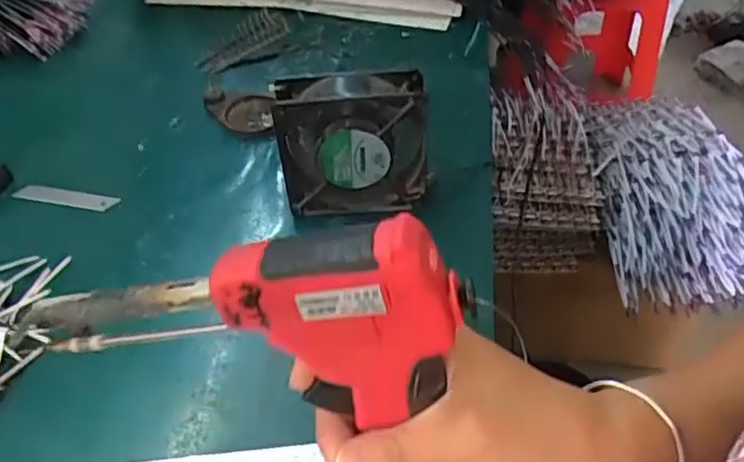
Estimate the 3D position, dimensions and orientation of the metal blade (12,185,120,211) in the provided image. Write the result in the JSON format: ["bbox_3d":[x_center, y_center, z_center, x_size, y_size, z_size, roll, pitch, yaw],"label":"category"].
[{"bbox_3d":[-0.286,-0.031,0.595,0.100,0.004,0.018,7,58,7],"label":"metal blade"}]

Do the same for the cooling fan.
[{"bbox_3d":[-0.015,-0.070,0.539,0.123,0.118,0.044,-4,44,0],"label":"cooling fan"}]

